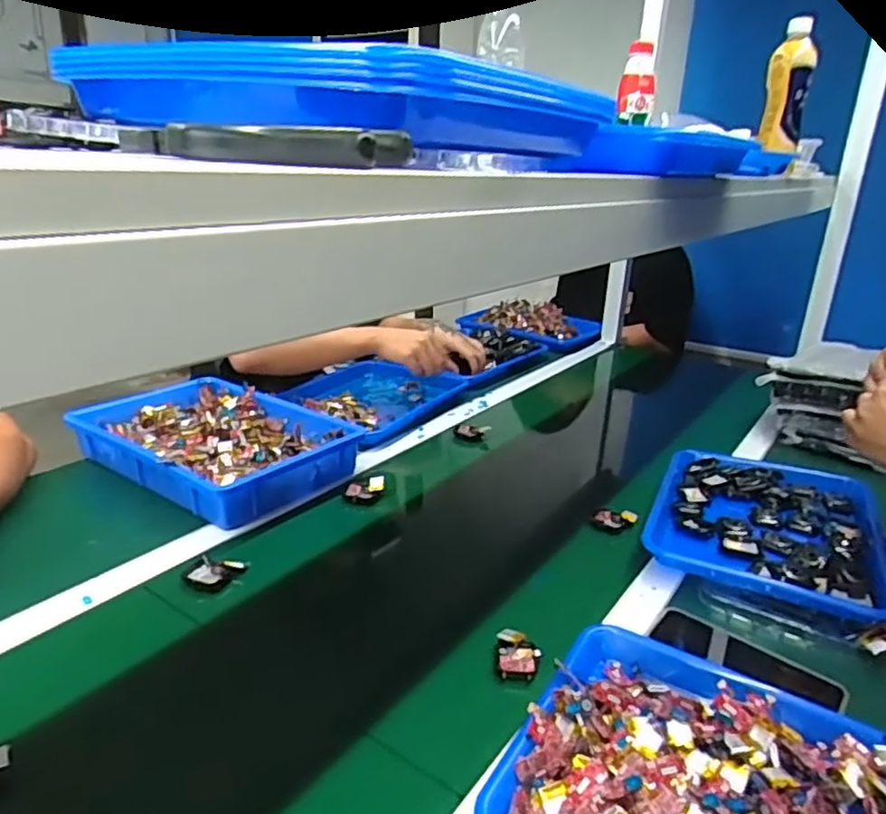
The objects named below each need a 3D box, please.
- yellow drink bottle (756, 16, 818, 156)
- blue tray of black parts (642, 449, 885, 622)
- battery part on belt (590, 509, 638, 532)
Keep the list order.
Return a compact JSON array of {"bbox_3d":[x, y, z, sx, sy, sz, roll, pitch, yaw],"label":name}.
[{"bbox_3d":[0.519,-0.478,1.006,0.065,0.166,0.055,14,24,23],"label":"yellow drink bottle"},{"bbox_3d":[0.404,0.139,0.836,0.257,0.051,0.329,12,21,24],"label":"blue tray of black parts"},{"bbox_3d":[0.220,0.144,0.860,0.056,0.021,0.028,10,20,19],"label":"battery part on belt"}]

